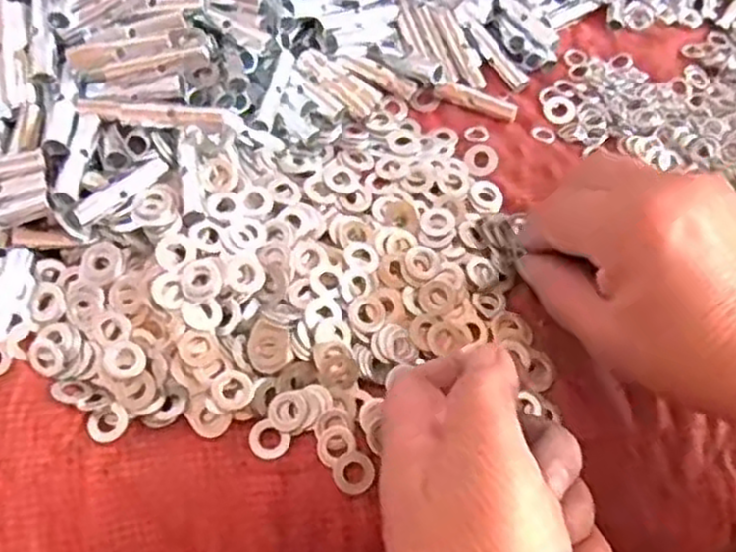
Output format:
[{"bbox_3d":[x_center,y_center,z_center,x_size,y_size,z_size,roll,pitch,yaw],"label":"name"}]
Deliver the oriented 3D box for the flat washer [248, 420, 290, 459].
[{"bbox_3d":[-0.039,0.063,0.292,0.016,0.004,0.013,32,66,12],"label":"flat washer"}]

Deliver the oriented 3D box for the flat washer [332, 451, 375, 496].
[{"bbox_3d":[-0.005,0.075,0.289,0.015,0.004,0.015,1,63,-3],"label":"flat washer"}]

